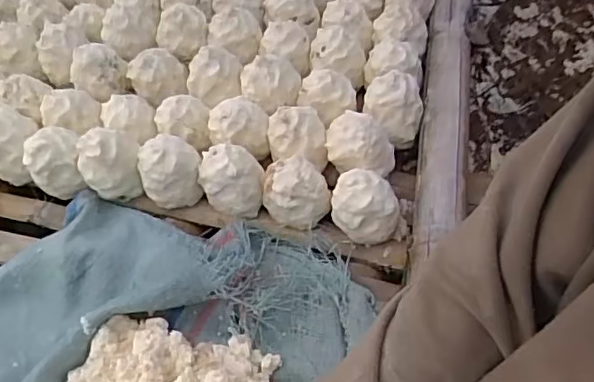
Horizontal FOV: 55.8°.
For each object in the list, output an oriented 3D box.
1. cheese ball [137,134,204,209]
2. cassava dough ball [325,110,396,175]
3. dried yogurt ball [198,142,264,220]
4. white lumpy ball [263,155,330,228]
[{"bbox_3d":[-0.179,-0.033,0.788,0.084,0.091,0.078,0,59,0],"label":"cheese ball"},{"bbox_3d":[0.088,-0.066,0.791,0.095,0.068,0.075,11,58,11],"label":"cassava dough ball"},{"bbox_3d":[-0.091,-0.015,0.784,0.087,0.082,0.076,-4,59,-3],"label":"dried yogurt ball"},{"bbox_3d":[-0.002,0.005,0.774,0.090,0.082,0.069,39,66,21],"label":"white lumpy ball"}]

